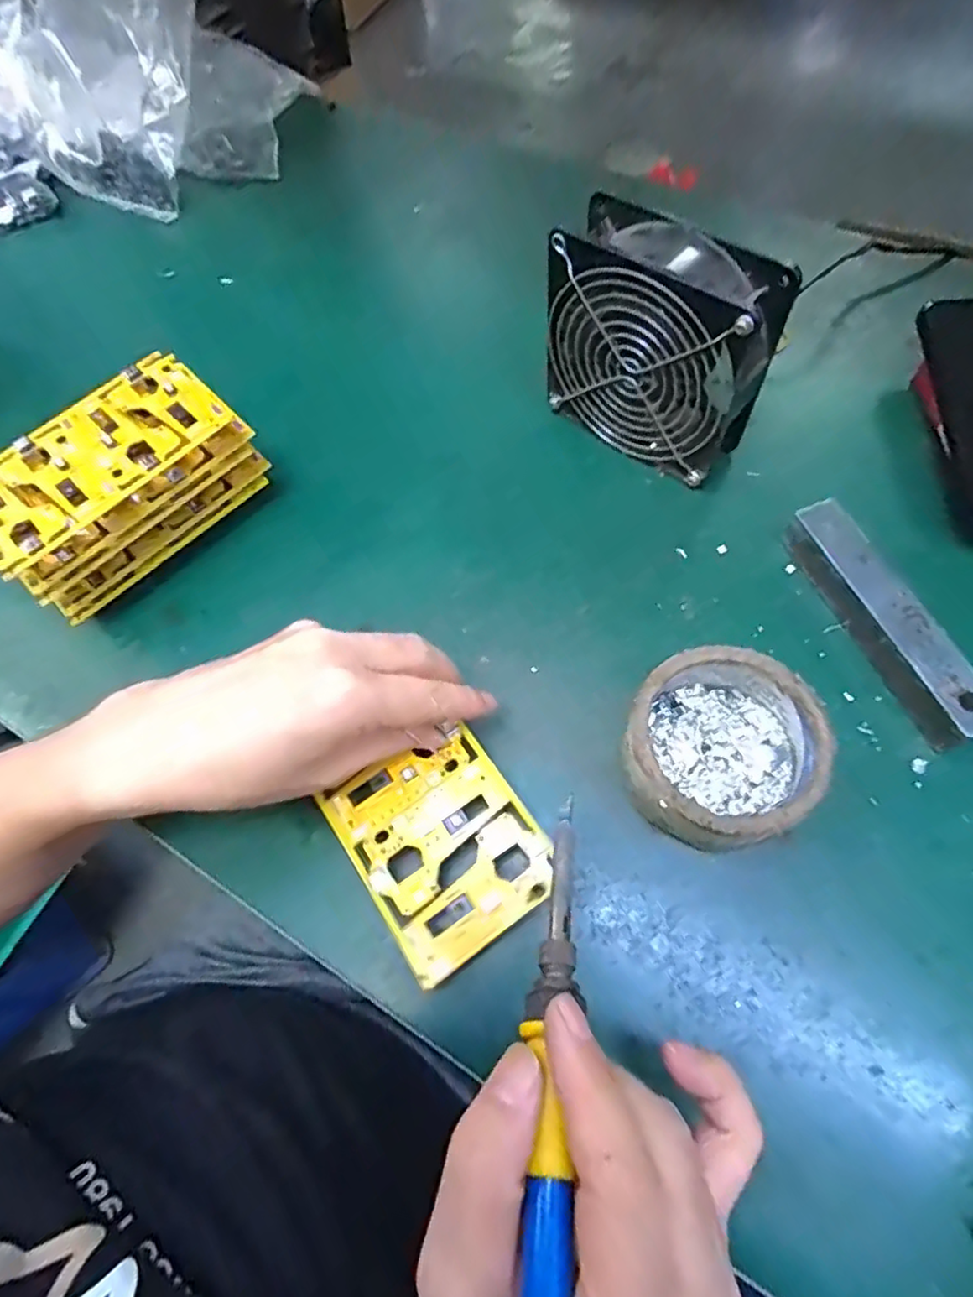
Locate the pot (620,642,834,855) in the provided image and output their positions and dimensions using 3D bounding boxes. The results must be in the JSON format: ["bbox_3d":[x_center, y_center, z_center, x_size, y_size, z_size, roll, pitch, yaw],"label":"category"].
[{"bbox_3d":[0.108,0.046,0.294,0.081,0.042,0.085,-2,64,4],"label":"pot"}]

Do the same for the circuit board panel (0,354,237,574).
[{"bbox_3d":[-0.212,-0.104,0.343,0.142,0.016,0.073,-43,68,-15],"label":"circuit board panel"}]

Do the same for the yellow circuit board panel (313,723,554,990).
[{"bbox_3d":[-0.020,0.090,0.295,0.079,0.008,0.095,-31,65,-15],"label":"yellow circuit board panel"}]

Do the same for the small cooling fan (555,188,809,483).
[{"bbox_3d":[0.094,-0.166,0.361,0.121,0.119,0.049,34,73,19],"label":"small cooling fan"}]

